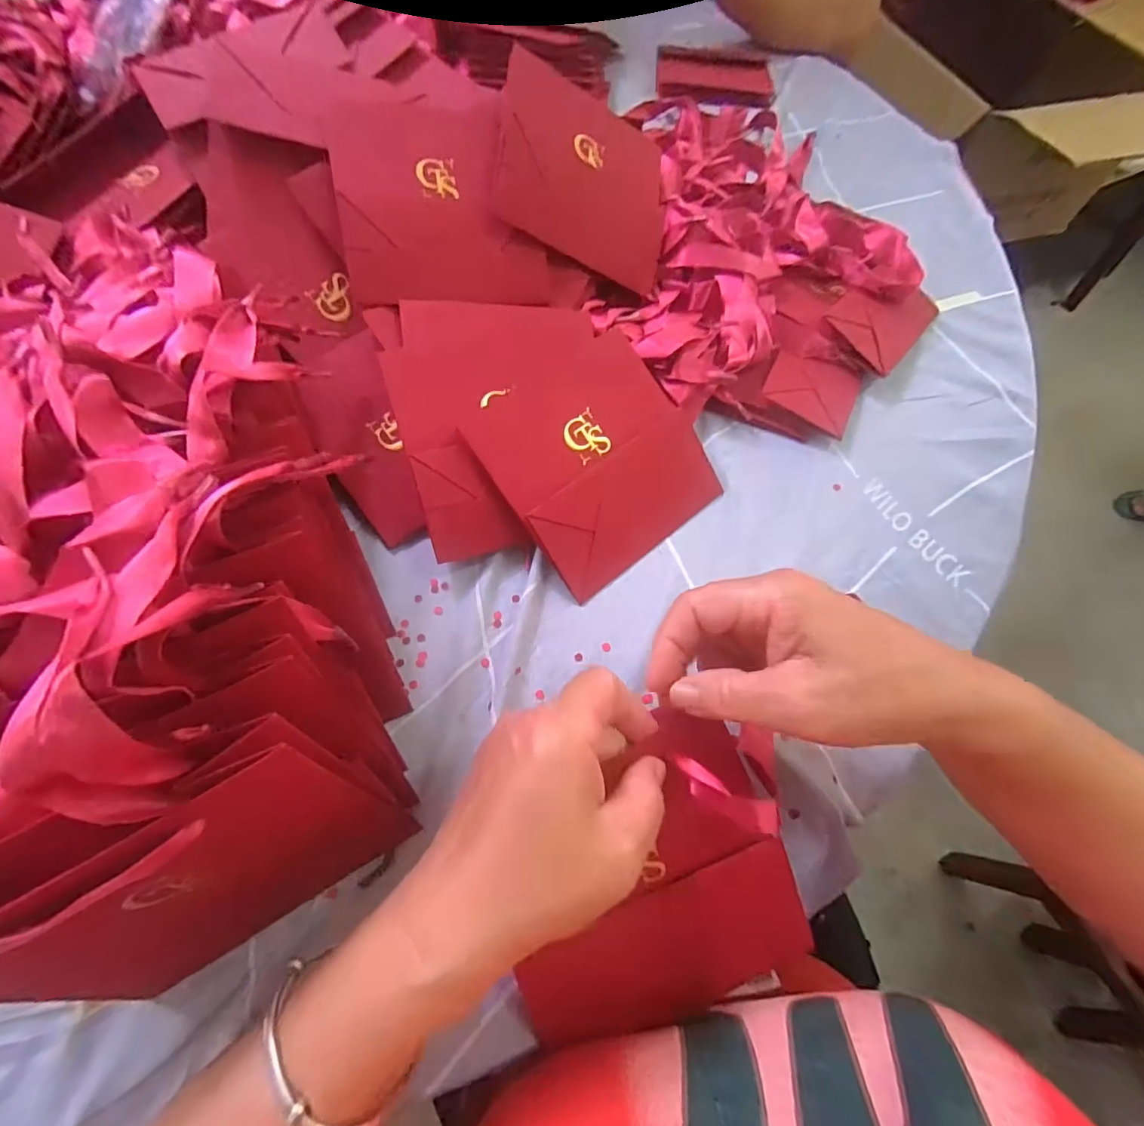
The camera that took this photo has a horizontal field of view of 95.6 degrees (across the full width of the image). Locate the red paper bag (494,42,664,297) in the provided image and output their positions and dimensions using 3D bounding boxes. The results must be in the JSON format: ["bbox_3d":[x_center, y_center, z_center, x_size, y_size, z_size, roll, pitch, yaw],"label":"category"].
[{"bbox_3d":[0.013,-0.302,0.399,0.142,0.016,0.147,15,76,-26],"label":"red paper bag"}]

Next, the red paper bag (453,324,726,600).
[{"bbox_3d":[0.018,-0.072,0.353,0.141,0.015,0.145,-36,92,-19],"label":"red paper bag"}]

